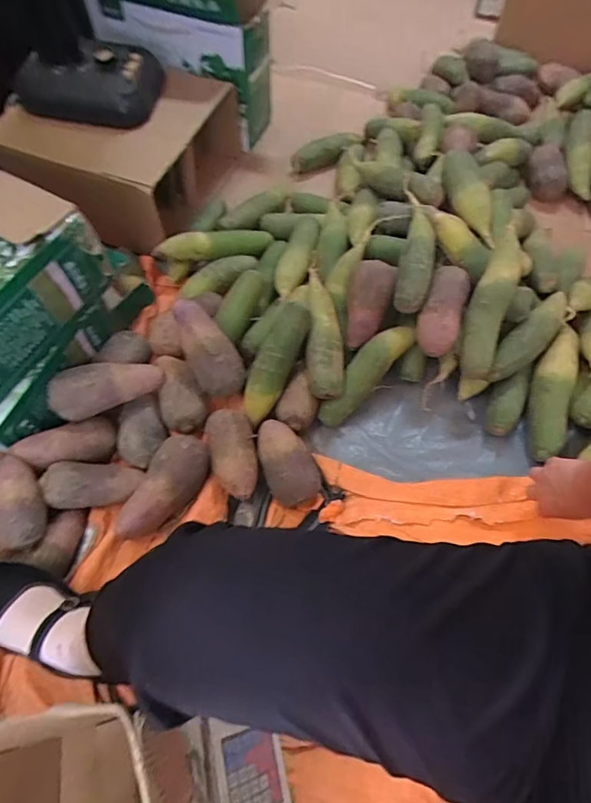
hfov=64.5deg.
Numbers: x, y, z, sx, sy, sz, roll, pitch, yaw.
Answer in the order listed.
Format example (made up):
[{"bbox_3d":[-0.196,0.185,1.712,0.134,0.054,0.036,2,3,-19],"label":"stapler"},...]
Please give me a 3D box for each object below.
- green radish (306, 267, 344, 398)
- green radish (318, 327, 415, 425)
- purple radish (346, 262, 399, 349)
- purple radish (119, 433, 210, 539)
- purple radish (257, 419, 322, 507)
[{"bbox_3d":[0.045,-0.111,0.736,0.056,0.045,0.208,-3,79,-3],"label":"green radish"},{"bbox_3d":[0.108,-0.046,0.750,0.050,0.058,0.203,42,94,19],"label":"green radish"},{"bbox_3d":[0.117,-0.161,0.748,0.070,0.051,0.143,15,79,7],"label":"purple radish"},{"bbox_3d":[-0.191,0.121,0.668,0.079,0.055,0.165,36,67,17],"label":"purple radish"},{"bbox_3d":[-0.015,0.090,0.707,0.074,0.070,0.135,-18,63,-11],"label":"purple radish"}]

